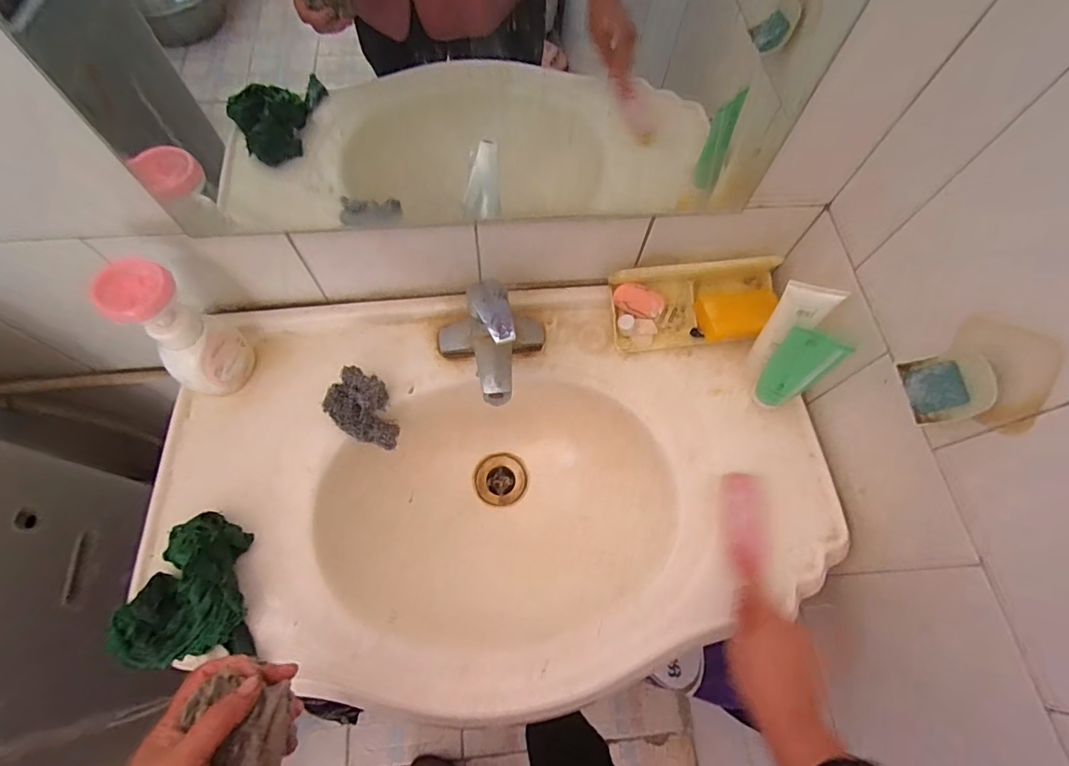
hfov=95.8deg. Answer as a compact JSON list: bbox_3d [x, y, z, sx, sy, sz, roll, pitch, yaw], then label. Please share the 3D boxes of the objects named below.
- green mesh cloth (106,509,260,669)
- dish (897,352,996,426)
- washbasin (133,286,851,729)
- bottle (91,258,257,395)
[{"bbox_3d":[-0.353,0.203,0.477,0.120,0.056,0.137,-14,68,-9],"label":"green mesh cloth"},{"bbox_3d":[0.344,0.001,0.401,0.036,0.047,0.058,3,66,-2],"label":"dish"},{"bbox_3d":[-0.044,0.122,0.616,0.756,0.163,0.465,-7,67,-6],"label":"washbasin"},{"bbox_3d":[-0.379,-0.048,0.524,0.061,0.176,0.077,10,66,1],"label":"bottle"}]

